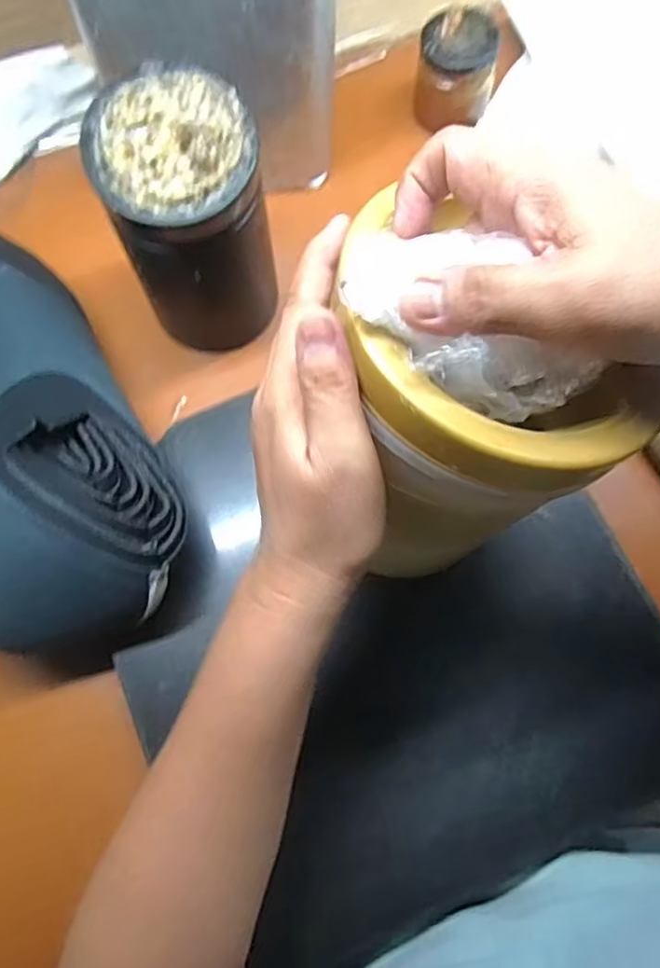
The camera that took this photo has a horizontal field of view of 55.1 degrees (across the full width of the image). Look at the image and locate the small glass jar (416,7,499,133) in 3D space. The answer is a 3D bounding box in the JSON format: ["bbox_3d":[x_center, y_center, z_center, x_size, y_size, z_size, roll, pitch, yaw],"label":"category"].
[{"bbox_3d":[0.100,-0.329,0.503,0.061,0.065,0.056,0,73,1],"label":"small glass jar"}]

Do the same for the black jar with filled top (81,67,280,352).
[{"bbox_3d":[-0.083,-0.159,0.403,0.089,0.149,0.092,0,73,1],"label":"black jar with filled top"}]

